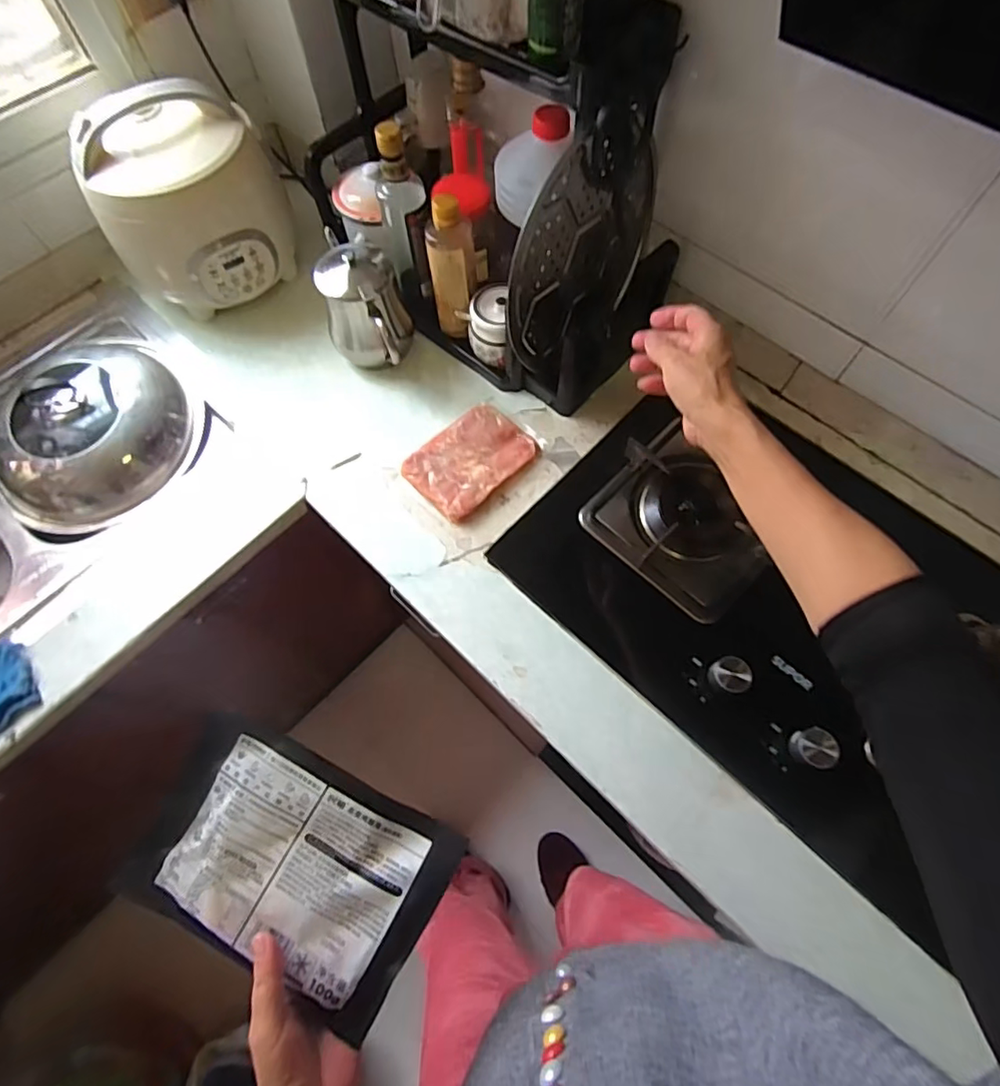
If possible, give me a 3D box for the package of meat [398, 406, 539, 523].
[{"bbox_3d":[-0.040,-0.112,0.753,0.116,0.024,0.161,40,73,19],"label":"package of meat"}]

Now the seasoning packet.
[{"bbox_3d":[-0.153,0.235,0.412,0.215,0.014,0.146,28,79,2],"label":"seasoning packet"}]

